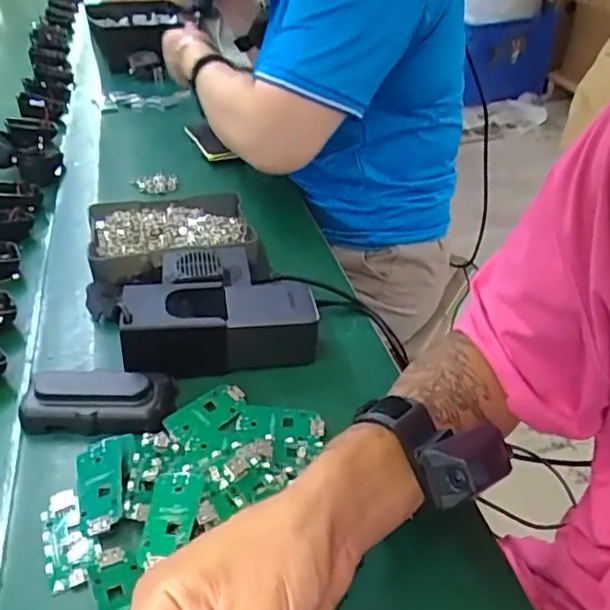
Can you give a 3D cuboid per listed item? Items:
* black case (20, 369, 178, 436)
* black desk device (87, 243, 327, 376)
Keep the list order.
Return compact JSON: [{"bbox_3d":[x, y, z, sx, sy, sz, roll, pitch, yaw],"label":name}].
[{"bbox_3d":[-0.155,0.070,0.441,0.105,0.024,0.047,1,37,-1],"label":"black case"},{"bbox_3d":[-0.080,-0.004,0.514,0.164,0.055,0.133,-7,38,-10],"label":"black desk device"}]

